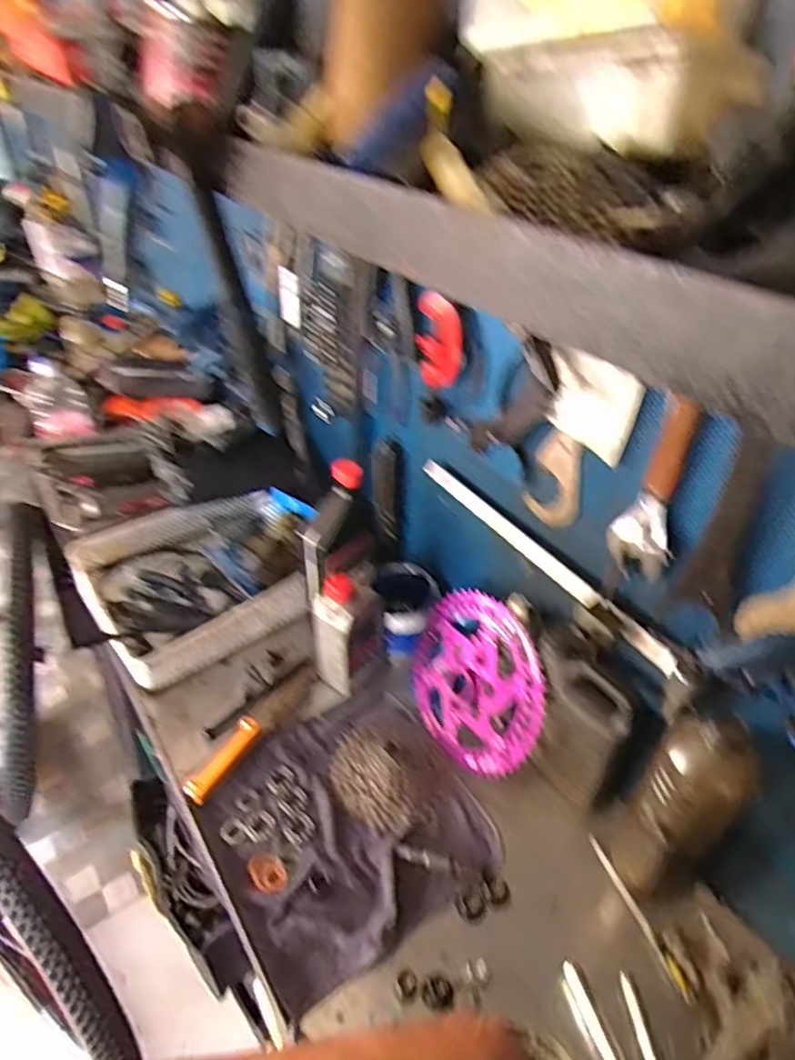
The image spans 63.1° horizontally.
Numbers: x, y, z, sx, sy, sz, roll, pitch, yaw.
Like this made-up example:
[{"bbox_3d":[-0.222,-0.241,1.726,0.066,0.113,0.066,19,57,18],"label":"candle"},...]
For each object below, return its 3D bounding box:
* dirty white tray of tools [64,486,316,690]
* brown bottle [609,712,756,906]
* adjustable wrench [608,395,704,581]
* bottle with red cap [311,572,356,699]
[{"bbox_3d":[-0.279,0.069,0.968,0.317,0.098,0.255,-22,43,-28],"label":"dirty white tray of tools"},{"bbox_3d":[0.268,0.265,0.610,0.065,0.260,0.078,-30,48,-35],"label":"brown bottle"},{"bbox_3d":[0.221,-0.032,0.560,0.026,0.161,0.061,-22,44,-28],"label":"adjustable wrench"},{"bbox_3d":[-0.078,0.141,0.829,0.051,0.175,0.054,-5,38,-9],"label":"bottle with red cap"}]

